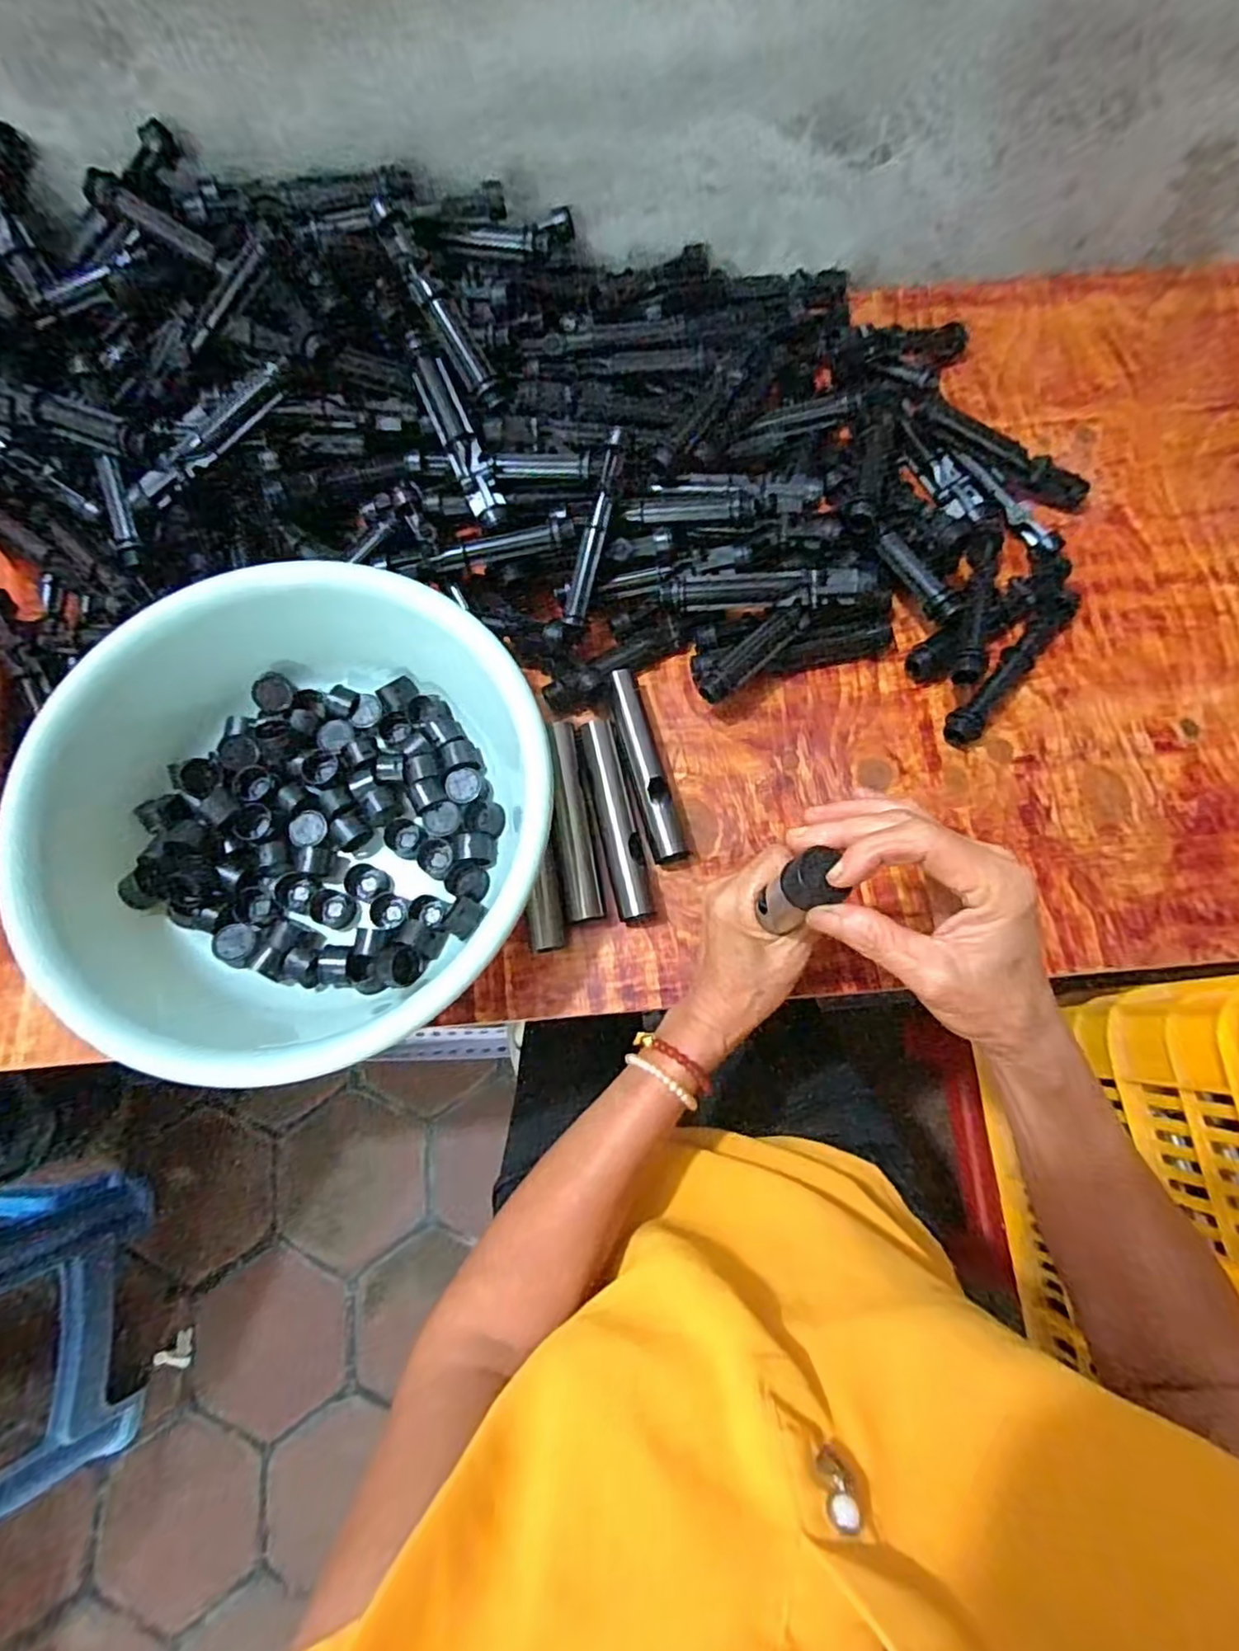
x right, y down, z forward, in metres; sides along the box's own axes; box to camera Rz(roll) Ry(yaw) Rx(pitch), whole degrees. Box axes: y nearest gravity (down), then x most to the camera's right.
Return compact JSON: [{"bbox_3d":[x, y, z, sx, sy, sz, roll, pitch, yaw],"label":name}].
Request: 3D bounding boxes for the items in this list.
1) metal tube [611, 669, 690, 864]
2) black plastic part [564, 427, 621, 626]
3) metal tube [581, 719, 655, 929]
[{"bbox_3d":[0.016,-0.041,0.465,0.022,0.020,0.137,-16,75,-4],"label":"metal tube"},{"bbox_3d":[-0.018,-0.206,0.465,0.016,0.015,0.130,16,100,3],"label":"black plastic part"},{"bbox_3d":[-0.003,-0.005,0.456,0.025,0.020,0.140,-13,74,-3],"label":"metal tube"}]

